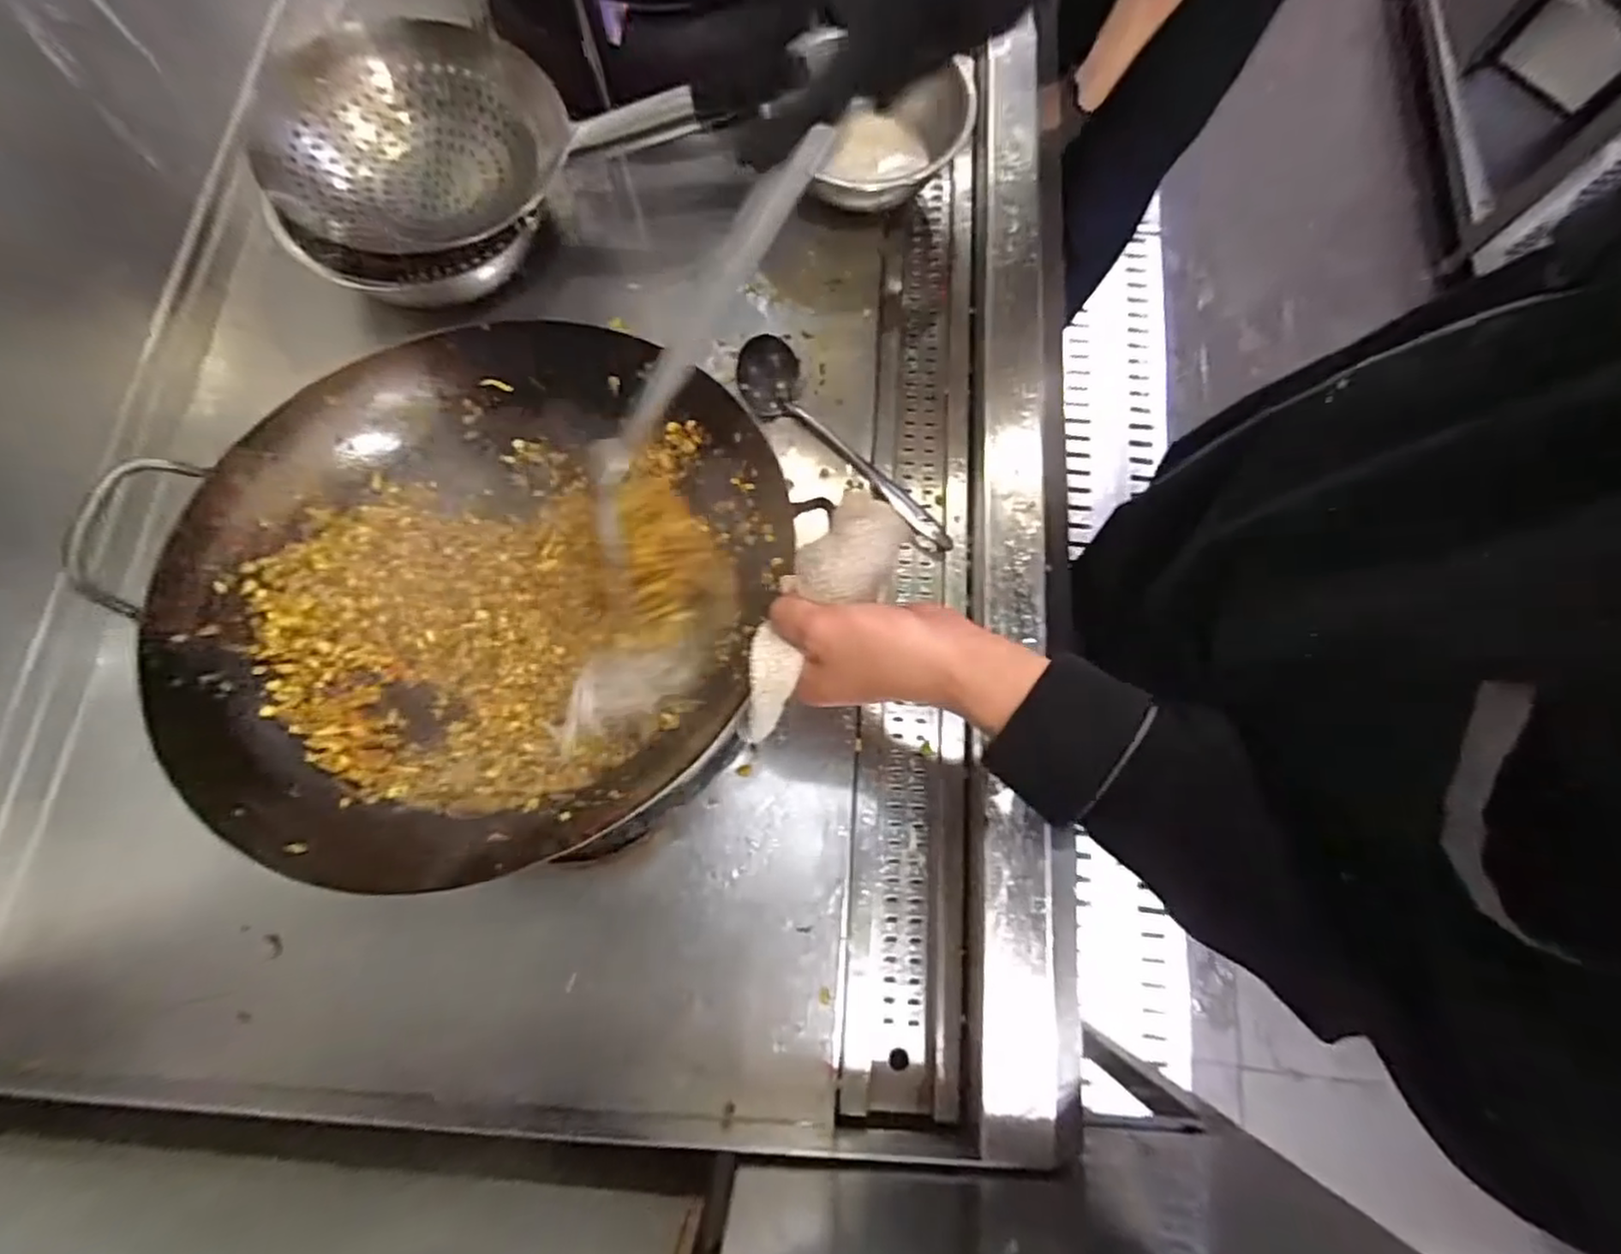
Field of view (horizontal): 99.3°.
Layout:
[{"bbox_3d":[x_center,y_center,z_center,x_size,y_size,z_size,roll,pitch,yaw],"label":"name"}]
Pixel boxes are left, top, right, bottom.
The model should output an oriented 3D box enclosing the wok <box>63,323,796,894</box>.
[{"bbox_3d":[-0.215,-0.041,0.473,0.378,0.124,0.358,0,76,0],"label":"wok"}]

